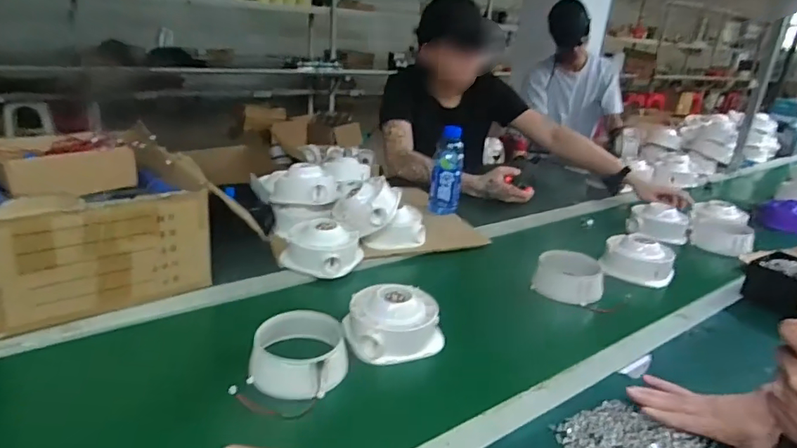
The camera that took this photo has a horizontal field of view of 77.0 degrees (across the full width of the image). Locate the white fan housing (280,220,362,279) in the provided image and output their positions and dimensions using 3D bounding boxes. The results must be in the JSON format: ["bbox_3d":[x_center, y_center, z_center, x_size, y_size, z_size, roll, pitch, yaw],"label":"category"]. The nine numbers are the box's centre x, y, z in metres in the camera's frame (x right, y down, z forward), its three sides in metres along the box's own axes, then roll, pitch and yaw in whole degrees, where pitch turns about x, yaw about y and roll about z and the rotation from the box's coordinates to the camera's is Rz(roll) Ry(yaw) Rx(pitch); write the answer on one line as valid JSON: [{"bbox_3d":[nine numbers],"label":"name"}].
[{"bbox_3d":[-0.142,0.038,0.936,0.135,0.069,0.114,17,25,27],"label":"white fan housing"}]

